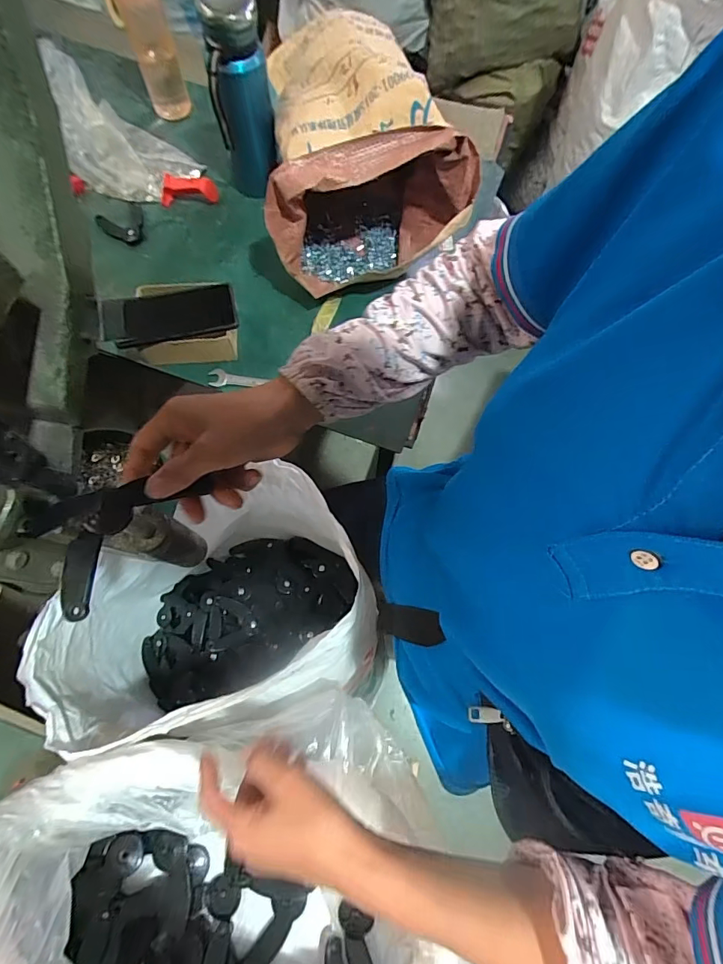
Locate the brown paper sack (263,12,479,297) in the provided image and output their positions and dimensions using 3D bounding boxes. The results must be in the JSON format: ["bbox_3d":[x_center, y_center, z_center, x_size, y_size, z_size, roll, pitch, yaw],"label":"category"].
[{"bbox_3d":[0.008,-0.457,0.649,0.289,0.226,0.334,1,71,0],"label":"brown paper sack"}]

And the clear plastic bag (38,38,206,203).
[{"bbox_3d":[-0.333,-0.493,0.616,0.154,0.135,0.118,3,71,1],"label":"clear plastic bag"}]

